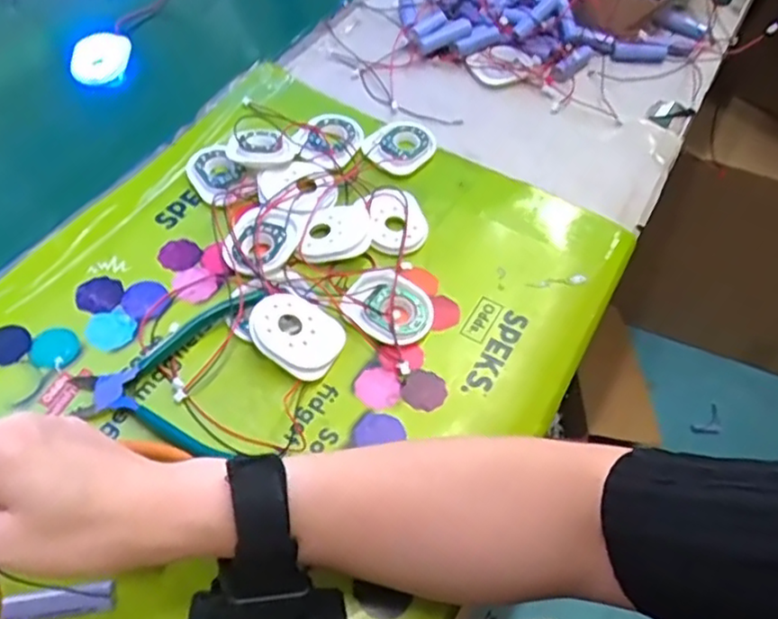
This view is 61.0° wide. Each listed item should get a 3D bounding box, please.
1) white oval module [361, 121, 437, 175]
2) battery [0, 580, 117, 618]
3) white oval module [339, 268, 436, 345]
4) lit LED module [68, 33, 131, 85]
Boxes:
[{"bbox_3d":[0.010,-0.132,0.530,0.048,0.009,0.057,35,59,20],"label":"white oval module"},{"bbox_3d":[-0.156,0.140,0.314,0.049,0.013,0.012,-7,55,-9],"label":"battery"},{"bbox_3d":[0.000,-0.002,0.432,0.058,0.016,0.048,31,58,17],"label":"white oval module"},{"bbox_3d":[-0.257,-0.220,0.586,0.042,0.014,0.059,18,67,-8],"label":"lit LED module"}]

